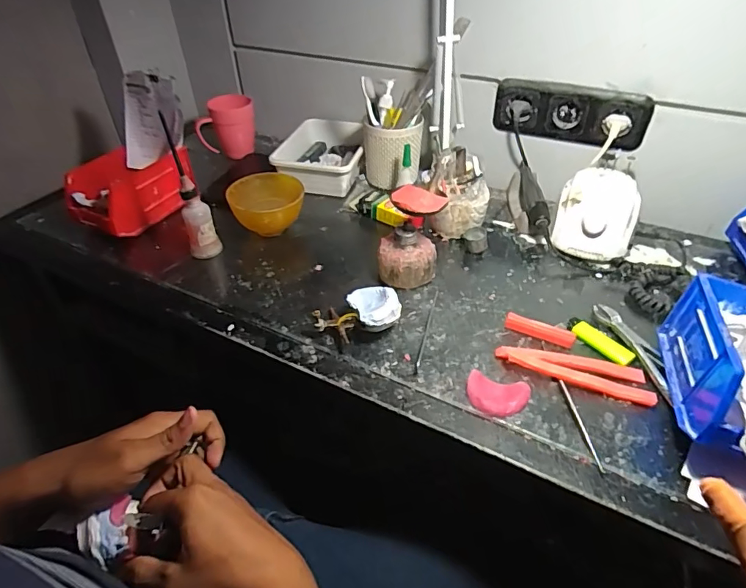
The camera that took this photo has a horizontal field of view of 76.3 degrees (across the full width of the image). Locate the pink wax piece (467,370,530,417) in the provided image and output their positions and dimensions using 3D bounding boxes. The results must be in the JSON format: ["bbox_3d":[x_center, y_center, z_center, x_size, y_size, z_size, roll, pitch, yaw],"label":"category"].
[{"bbox_3d":[0.128,0.106,0.494,0.062,0.009,0.046,14,43,17],"label":"pink wax piece"}]

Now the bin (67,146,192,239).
[{"bbox_3d":[-0.376,-0.164,0.750,0.101,0.088,0.174,24,47,26],"label":"bin"}]

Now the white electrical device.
[{"bbox_3d":[0.323,-0.115,0.692,0.104,0.081,0.141,16,44,18],"label":"white electrical device"}]

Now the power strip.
[{"bbox_3d":[0.301,-0.277,0.732,0.222,0.079,0.037,24,47,26],"label":"power strip"}]

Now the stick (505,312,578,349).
[{"bbox_3d":[0.196,0.043,0.560,0.079,0.015,0.019,18,45,21],"label":"stick"}]

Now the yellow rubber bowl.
[{"bbox_3d":[-0.157,-0.129,0.723,0.109,0.064,0.109,0,41,0],"label":"yellow rubber bowl"}]

